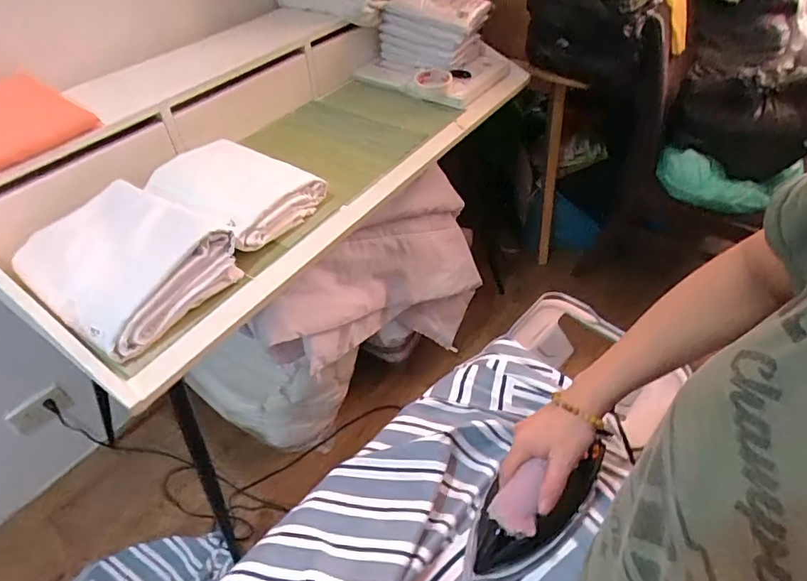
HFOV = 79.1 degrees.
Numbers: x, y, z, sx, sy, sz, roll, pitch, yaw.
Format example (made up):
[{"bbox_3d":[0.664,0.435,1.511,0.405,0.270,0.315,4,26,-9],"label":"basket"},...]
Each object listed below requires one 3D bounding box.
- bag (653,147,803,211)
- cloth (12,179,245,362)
[{"bbox_3d":[0.905,-0.296,1.337,0.384,0.163,0.053,6,3,3],"label":"bag"},{"bbox_3d":[-0.424,-0.050,0.743,0.284,0.075,0.234,28,53,26],"label":"cloth"}]

